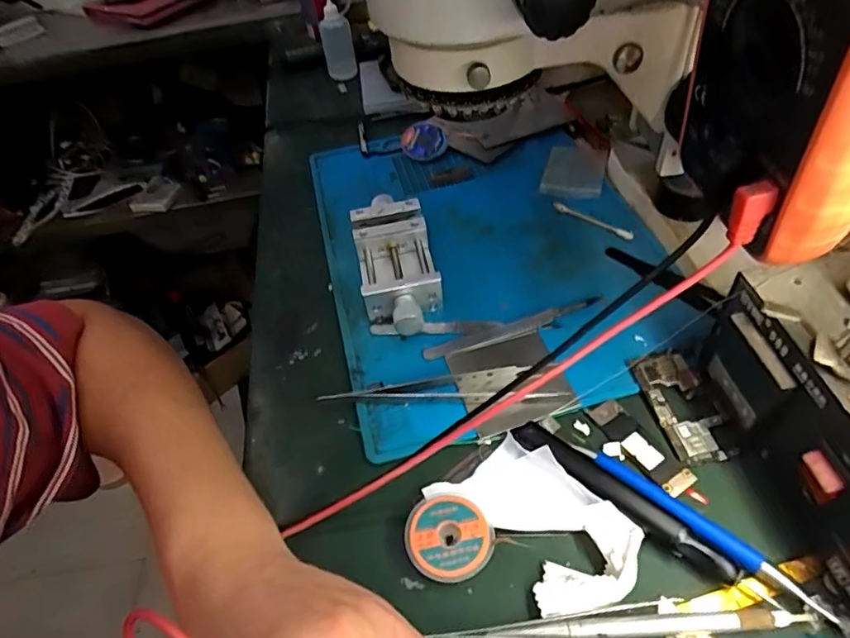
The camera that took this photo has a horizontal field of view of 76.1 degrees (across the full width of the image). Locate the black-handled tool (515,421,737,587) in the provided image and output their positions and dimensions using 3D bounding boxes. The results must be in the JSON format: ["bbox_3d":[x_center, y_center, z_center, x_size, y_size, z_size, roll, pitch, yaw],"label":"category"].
[{"bbox_3d":[0.102,0.092,0.287,0.123,0.015,0.017,30,58,29],"label":"black-handled tool"}]

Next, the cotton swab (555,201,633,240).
[{"bbox_3d":[0.136,-0.080,0.439,0.072,0.006,0.010,34,60,31],"label":"cotton swab"}]

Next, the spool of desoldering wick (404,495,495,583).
[{"bbox_3d":[0.013,0.115,0.285,0.044,0.009,0.044,-4,48,4],"label":"spool of desoldering wick"}]

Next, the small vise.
[{"bbox_3d":[-0.022,-0.043,0.413,0.055,0.035,0.128,-12,48,-4],"label":"small vise"}]

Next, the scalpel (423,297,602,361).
[{"bbox_3d":[0.061,0.006,0.377,0.127,0.004,0.013,-16,48,-7],"label":"scalpel"}]

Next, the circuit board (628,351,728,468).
[{"bbox_3d":[0.153,0.051,0.323,0.033,0.007,0.072,-12,48,-4],"label":"circuit board"}]

